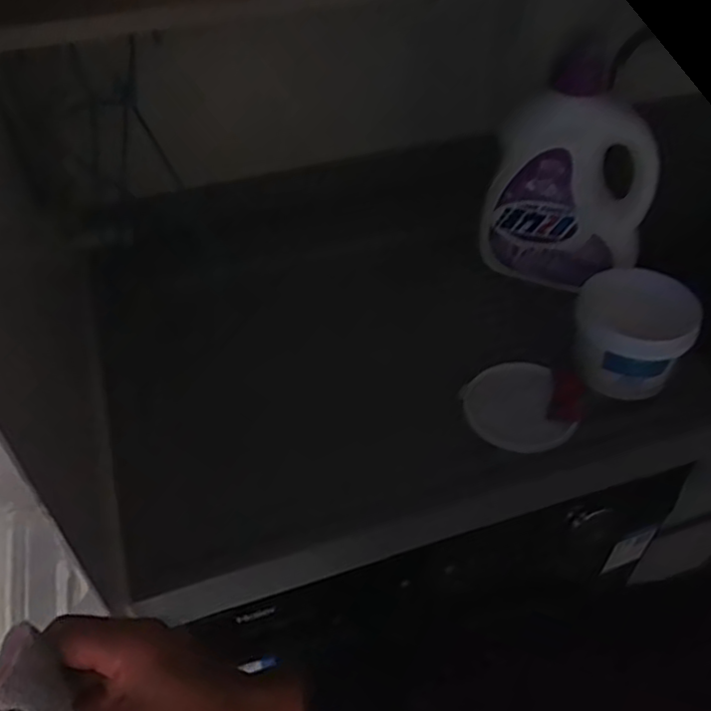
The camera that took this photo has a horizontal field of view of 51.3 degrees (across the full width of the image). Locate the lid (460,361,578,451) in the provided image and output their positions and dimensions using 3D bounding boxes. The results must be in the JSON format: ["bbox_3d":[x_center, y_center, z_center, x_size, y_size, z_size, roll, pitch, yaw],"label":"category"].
[{"bbox_3d":[0.175,0.057,0.809,0.105,0.015,0.115,0,48,0],"label":"lid"}]

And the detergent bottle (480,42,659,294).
[{"bbox_3d":[0.265,-0.218,0.886,0.193,0.249,0.101,16,50,14],"label":"detergent bottle"}]

